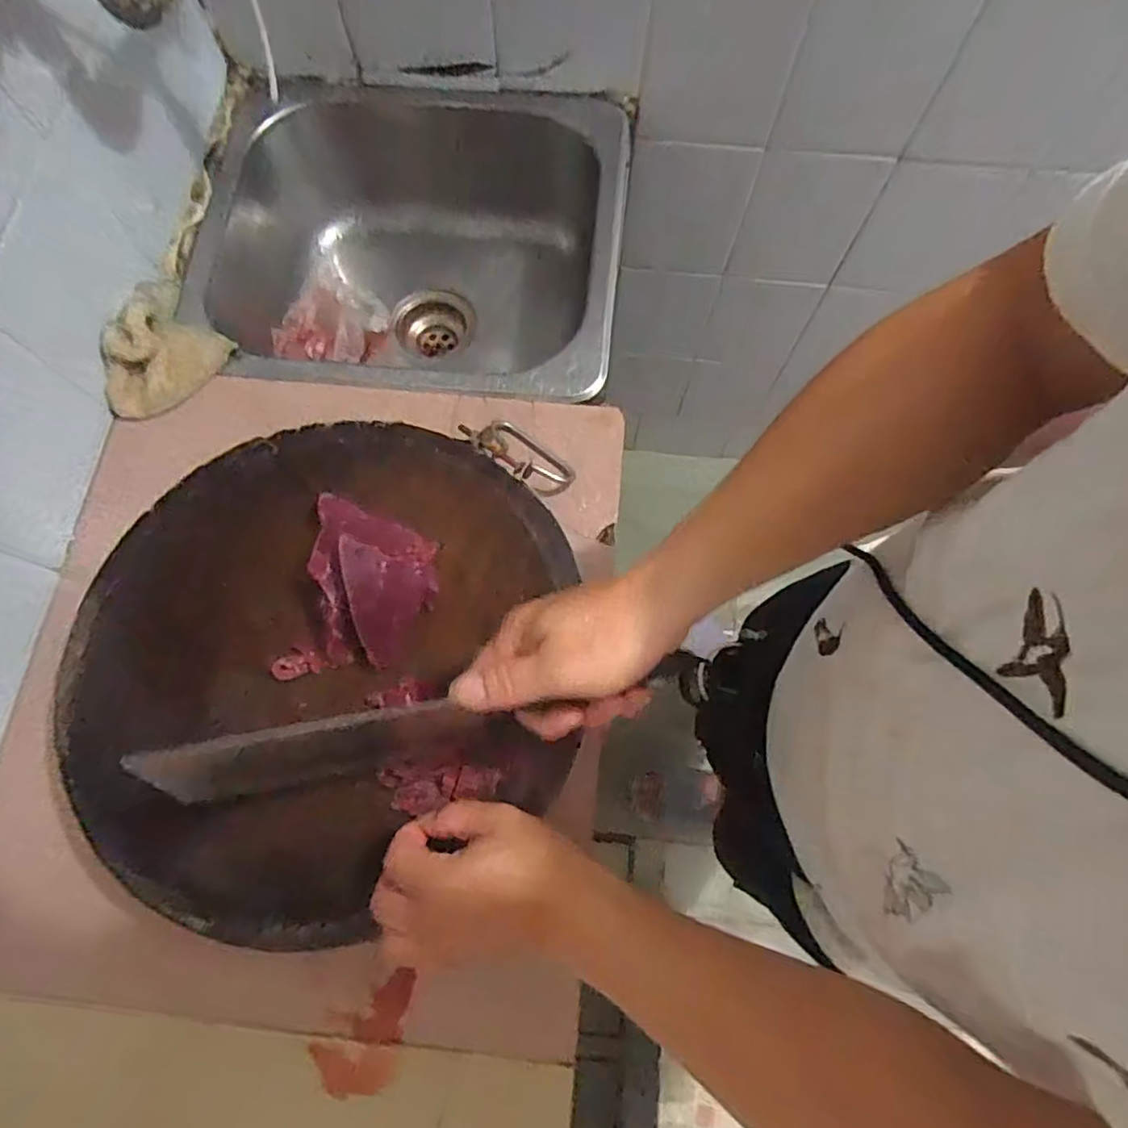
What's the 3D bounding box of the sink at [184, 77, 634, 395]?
[{"bbox_3d":[-0.181,-0.306,0.710,0.451,0.201,0.346,4,73,2],"label":"sink"}]

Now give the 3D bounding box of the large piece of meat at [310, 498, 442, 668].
[{"bbox_3d":[-0.135,0.009,0.449,0.084,0.052,0.115,1,73,1],"label":"large piece of meat"}]

